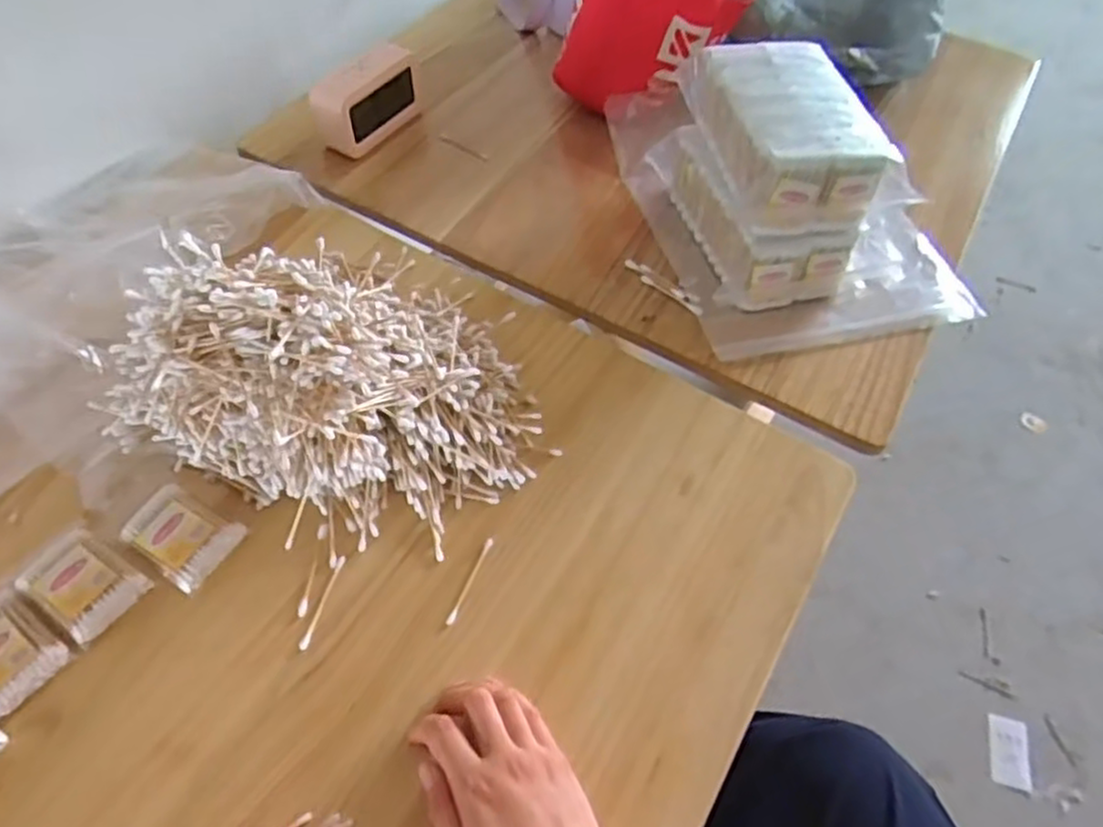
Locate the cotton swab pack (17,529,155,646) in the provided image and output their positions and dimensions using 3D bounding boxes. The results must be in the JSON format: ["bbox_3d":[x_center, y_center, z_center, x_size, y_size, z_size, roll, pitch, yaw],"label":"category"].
[{"bbox_3d":[-0.340,0.121,0.527,0.077,0.014,0.056,31,59,18],"label":"cotton swab pack"}]

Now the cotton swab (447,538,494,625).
[{"bbox_3d":[-0.060,0.124,0.543,0.006,0.004,0.072,19,57,12],"label":"cotton swab"}]

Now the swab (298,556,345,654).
[{"bbox_3d":[-0.168,0.138,0.534,0.007,0.004,0.071,13,56,8],"label":"swab"}]

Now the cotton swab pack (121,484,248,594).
[{"bbox_3d":[-0.281,0.090,0.551,0.076,0.018,0.057,29,59,17],"label":"cotton swab pack"}]

